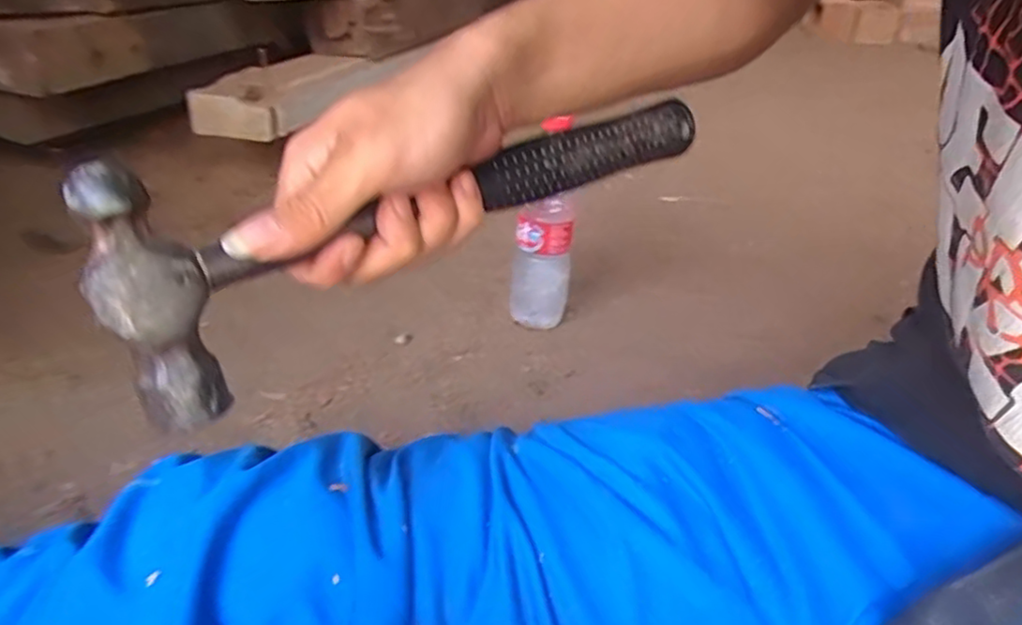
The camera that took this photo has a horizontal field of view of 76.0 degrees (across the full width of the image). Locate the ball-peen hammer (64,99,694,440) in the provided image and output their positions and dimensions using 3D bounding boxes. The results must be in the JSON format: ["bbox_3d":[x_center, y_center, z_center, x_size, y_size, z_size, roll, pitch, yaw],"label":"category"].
[{"bbox_3d":[-0.021,-0.054,0.297,0.301,0.091,0.032,-25,39,-27],"label":"ball-peen hammer"}]

